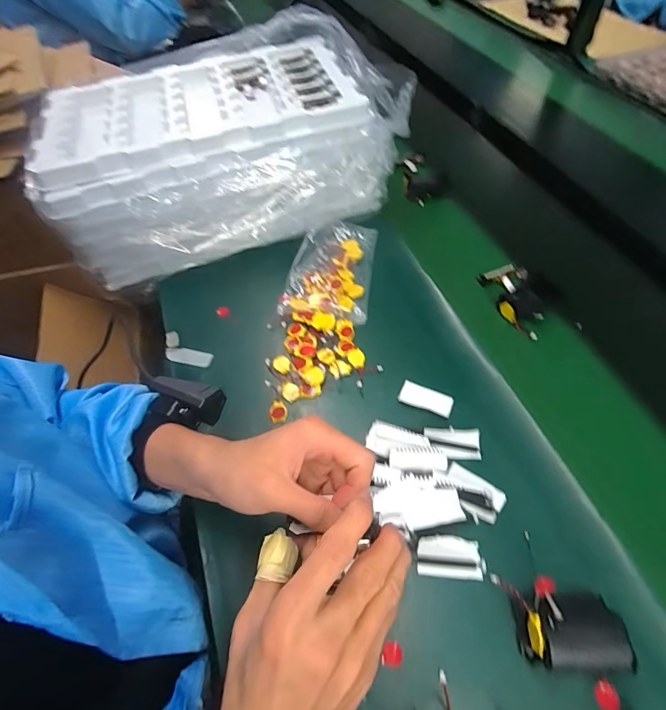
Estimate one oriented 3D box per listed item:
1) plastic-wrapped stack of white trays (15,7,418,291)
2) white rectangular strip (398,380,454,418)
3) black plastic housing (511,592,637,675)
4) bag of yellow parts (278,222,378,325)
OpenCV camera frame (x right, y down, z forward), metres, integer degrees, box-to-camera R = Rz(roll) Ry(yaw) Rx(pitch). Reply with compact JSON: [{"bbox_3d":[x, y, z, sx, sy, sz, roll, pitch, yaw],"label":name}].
[{"bbox_3d":[-0.142,-0.321,0.613,0.533,0.179,0.308,-22,57,-11],"label":"plastic-wrapped stack of white trays"},{"bbox_3d":[0.105,0.050,0.447,0.058,0.005,0.029,19,59,16],"label":"white rectangular strip"},{"bbox_3d":[0.185,0.215,0.307,0.072,0.036,0.049,-4,56,1],"label":"black plastic housing"},{"bbox_3d":[-0.001,-0.124,0.555,0.112,0.028,0.169,8,57,9],"label":"bag of yellow parts"}]

